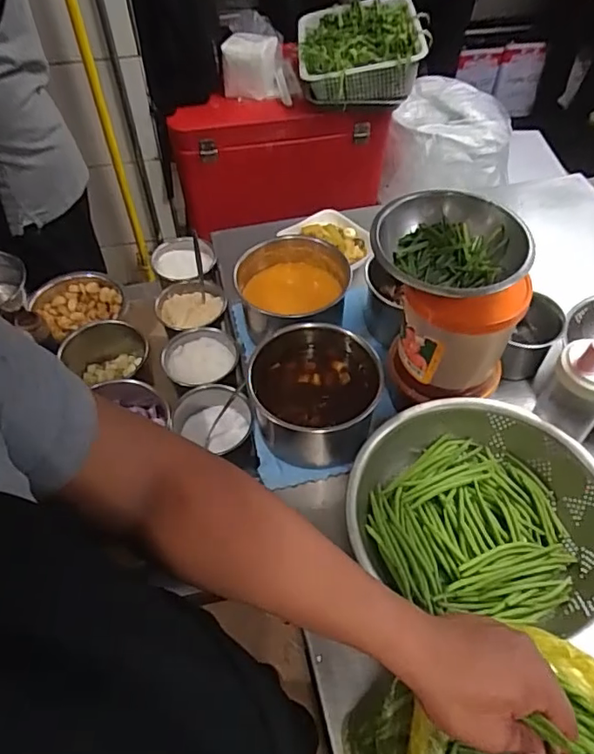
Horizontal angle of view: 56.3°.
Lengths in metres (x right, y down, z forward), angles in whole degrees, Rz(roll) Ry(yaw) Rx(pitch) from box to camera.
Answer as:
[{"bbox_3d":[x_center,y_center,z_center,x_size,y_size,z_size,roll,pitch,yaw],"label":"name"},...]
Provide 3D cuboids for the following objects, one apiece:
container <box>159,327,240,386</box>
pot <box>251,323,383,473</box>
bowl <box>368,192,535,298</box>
[{"bbox_3d":[-0.152,-0.022,0.901,0.119,0.051,0.107,-31,59,-22],"label":"container"},{"bbox_3d":[0.026,0.027,0.760,0.167,0.110,0.172,0,53,0],"label":"pot"},{"bbox_3d":[0.169,-0.140,0.625,0.159,0.047,0.160,15,54,11],"label":"bowl"}]

